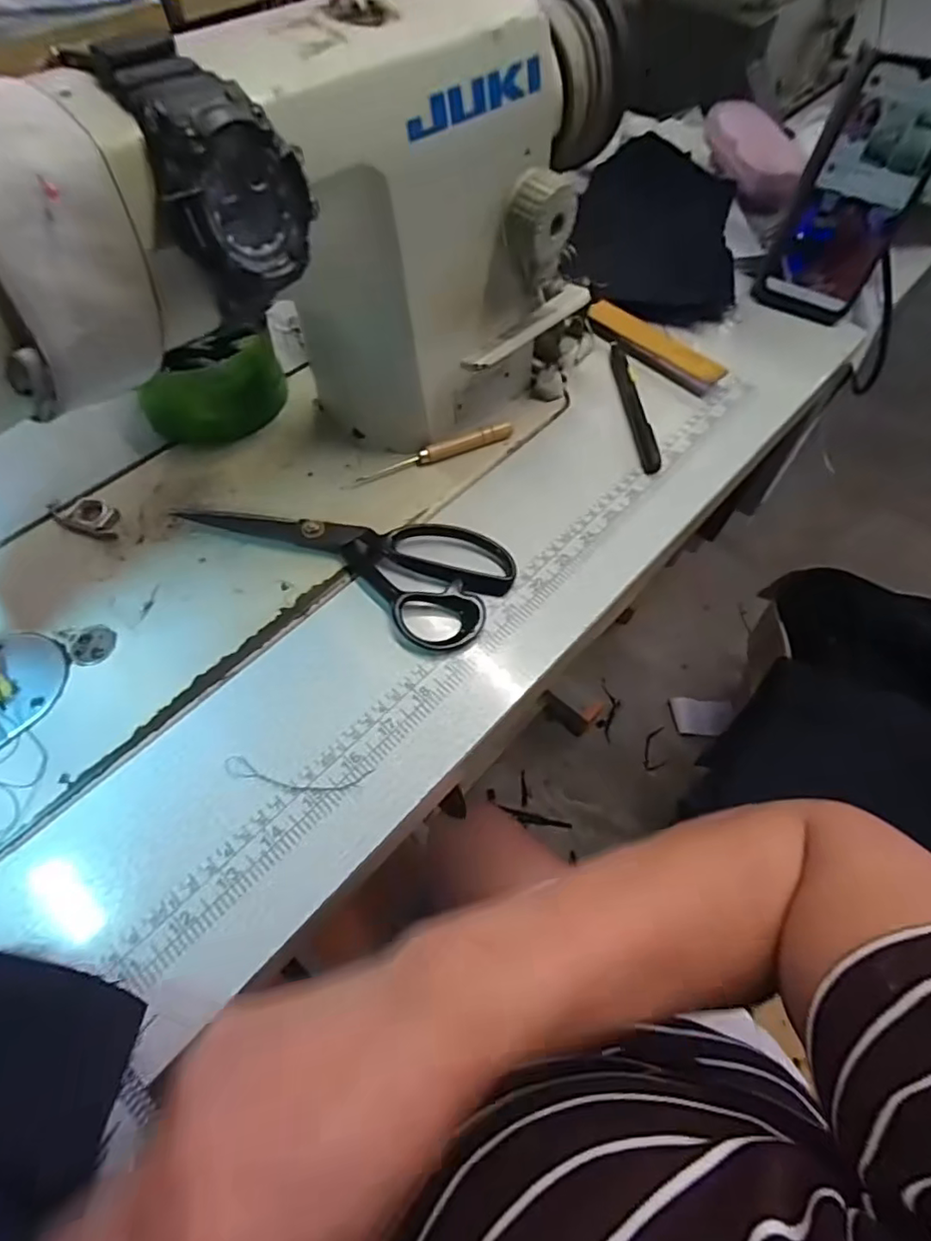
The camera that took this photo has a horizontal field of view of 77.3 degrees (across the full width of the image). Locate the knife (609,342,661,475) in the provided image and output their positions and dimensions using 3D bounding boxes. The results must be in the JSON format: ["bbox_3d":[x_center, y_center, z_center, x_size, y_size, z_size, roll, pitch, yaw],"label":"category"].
[{"bbox_3d":[0.126,-0.163,0.437,0.015,0.010,0.133,-4,62,-4],"label":"knife"}]

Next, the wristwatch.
[{"bbox_3d":[-0.088,-0.162,0.219,0.052,0.066,0.059,-27,64,-16],"label":"wristwatch"}]

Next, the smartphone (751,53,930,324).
[{"bbox_3d":[0.300,-0.325,0.454,0.078,0.160,0.015,29,41,13],"label":"smartphone"}]

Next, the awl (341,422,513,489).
[{"bbox_3d":[-0.023,-0.115,0.404,0.123,0.010,0.010,-20,64,-13],"label":"awl"}]

